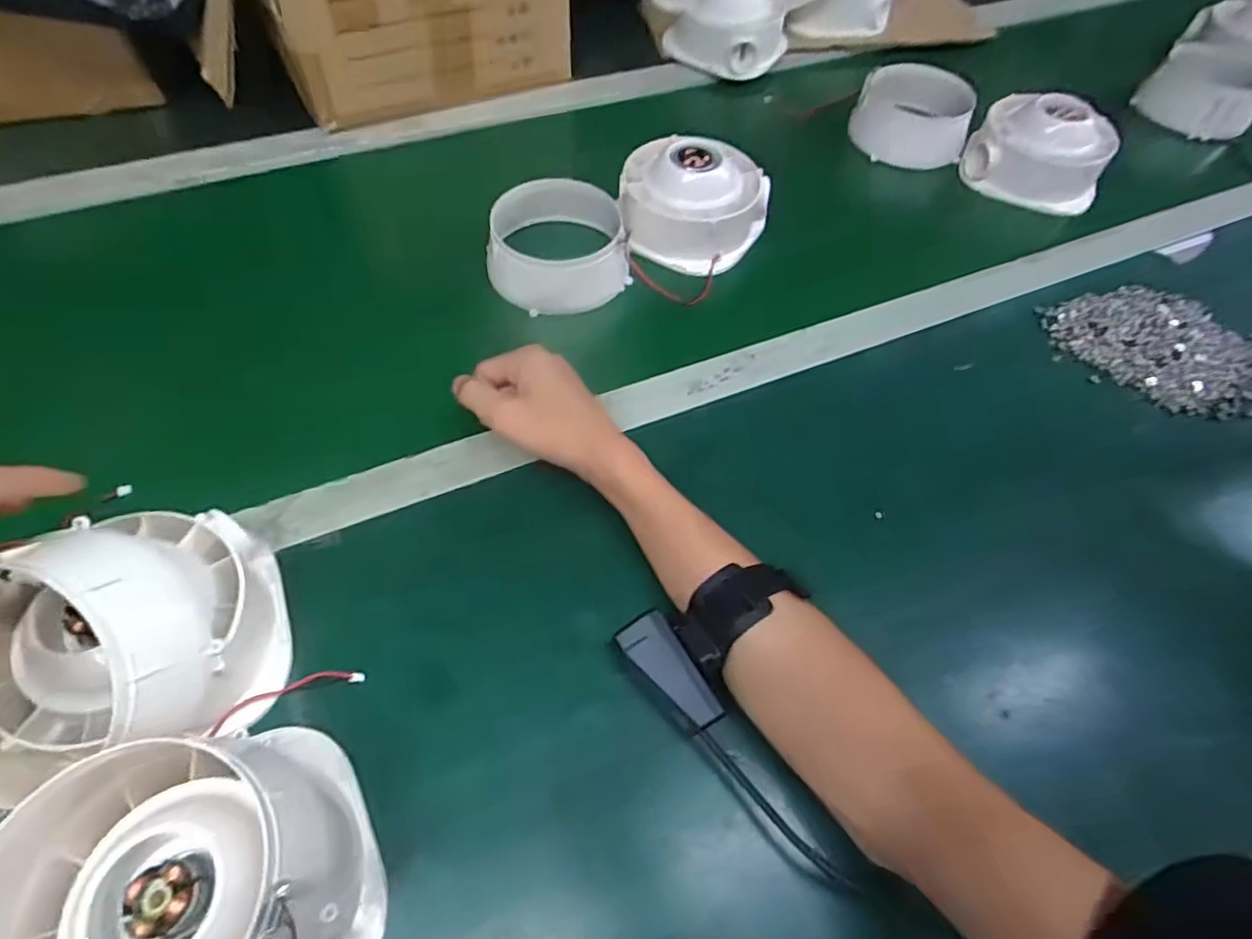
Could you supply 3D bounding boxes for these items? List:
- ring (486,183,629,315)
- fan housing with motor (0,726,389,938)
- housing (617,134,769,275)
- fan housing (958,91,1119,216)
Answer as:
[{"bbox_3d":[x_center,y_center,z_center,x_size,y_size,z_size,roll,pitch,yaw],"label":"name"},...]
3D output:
[{"bbox_3d":[-0.062,-0.199,0.578,0.120,0.058,0.120,1,57,-2],"label":"ring"},{"bbox_3d":[-0.194,0.184,0.284,0.136,0.097,0.130,1,57,-2],"label":"fan housing with motor"},{"bbox_3d":[0.060,-0.250,0.605,0.137,0.077,0.119,13,58,6],"label":"housing"},{"bbox_3d":[0.438,-0.336,0.685,0.148,0.077,0.079,28,60,14],"label":"fan housing"}]

